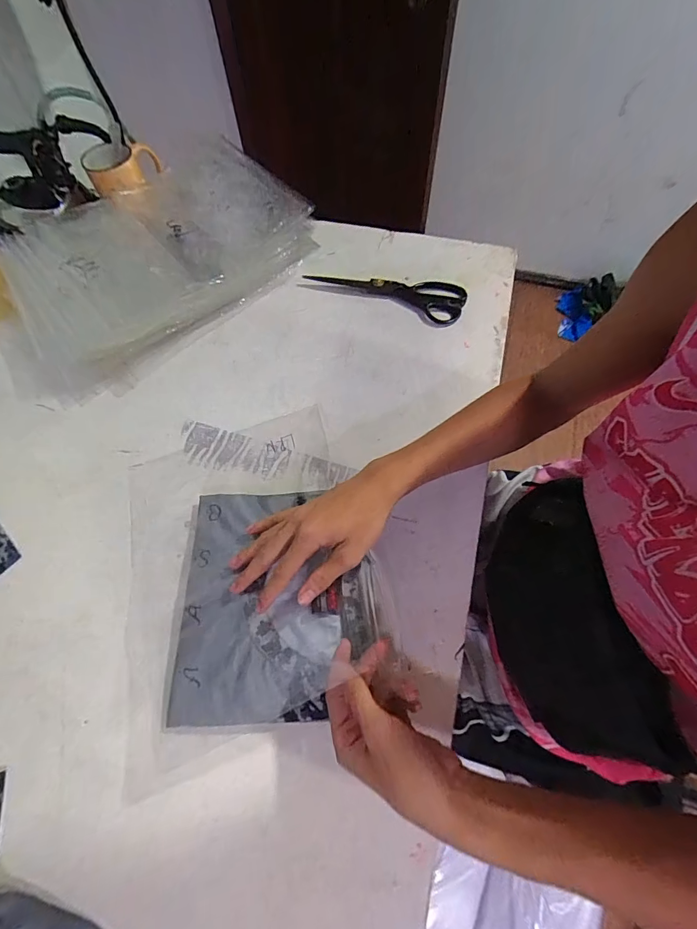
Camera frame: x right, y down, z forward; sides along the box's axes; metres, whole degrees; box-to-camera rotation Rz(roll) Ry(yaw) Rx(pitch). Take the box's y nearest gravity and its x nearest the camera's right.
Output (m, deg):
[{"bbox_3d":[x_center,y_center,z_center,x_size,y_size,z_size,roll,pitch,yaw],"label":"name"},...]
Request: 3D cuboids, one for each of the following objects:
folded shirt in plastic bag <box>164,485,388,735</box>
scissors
[{"bbox_3d":[-0.075,0.130,0.421,0.205,0.038,0.228,-4,63,0],"label":"folded shirt in plastic bag"},{"bbox_3d":[0.055,-0.269,0.633,0.242,0.020,0.073,22,66,12],"label":"scissors"}]

